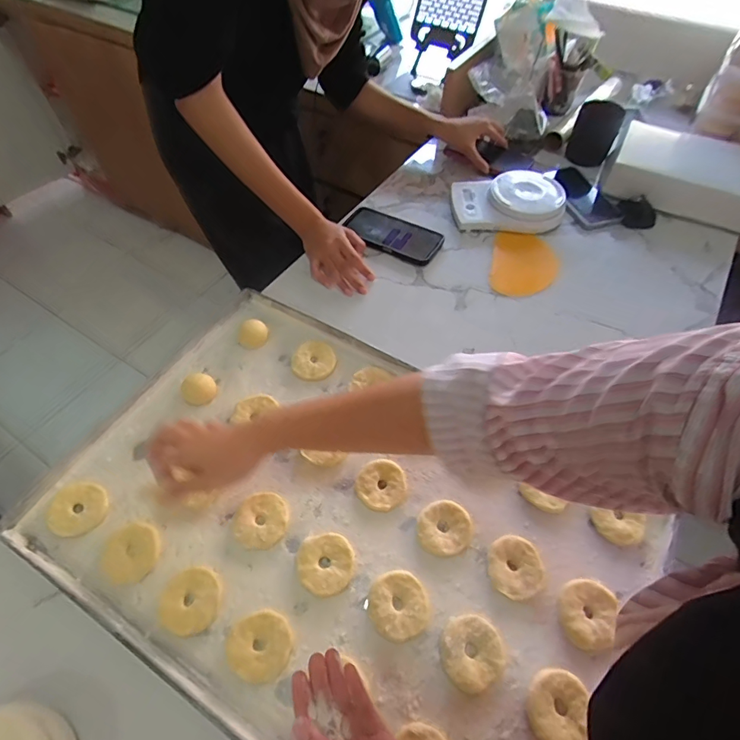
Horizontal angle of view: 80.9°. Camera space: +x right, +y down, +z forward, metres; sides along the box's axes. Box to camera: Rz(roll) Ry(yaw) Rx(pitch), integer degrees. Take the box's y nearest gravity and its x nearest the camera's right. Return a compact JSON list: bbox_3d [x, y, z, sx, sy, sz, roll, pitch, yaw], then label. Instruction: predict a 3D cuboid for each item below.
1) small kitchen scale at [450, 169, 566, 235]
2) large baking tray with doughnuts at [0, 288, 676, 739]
[{"bbox_3d":[0.249,-0.291,0.768,0.196,0.050,0.122,1,56,0],"label":"small kitchen scale"},{"bbox_3d":[-0.034,0.156,0.479,0.606,0.024,0.406,26,60,17],"label":"large baking tray with doughnuts"}]

